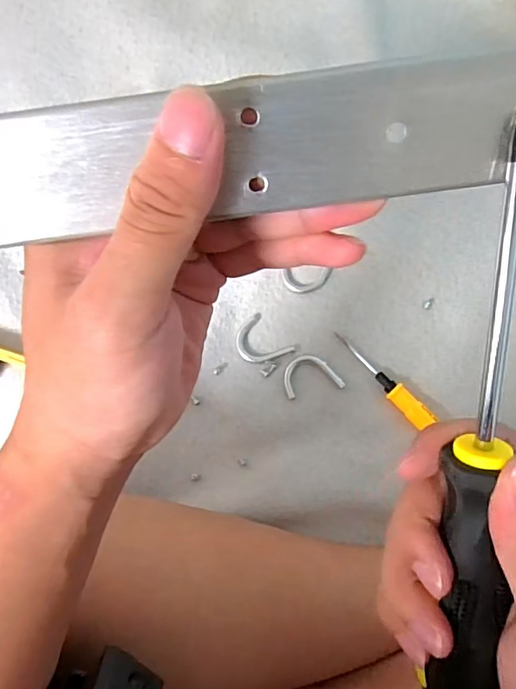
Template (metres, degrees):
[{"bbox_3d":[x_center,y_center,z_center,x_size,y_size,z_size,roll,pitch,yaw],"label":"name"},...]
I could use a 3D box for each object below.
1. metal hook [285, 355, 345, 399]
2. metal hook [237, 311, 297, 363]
[{"bbox_3d":[0.041,0.023,0.378,0.044,0.006,0.030,-12,80,-2],"label":"metal hook"},{"bbox_3d":[0.002,0.000,0.387,0.033,0.006,0.042,-42,83,-7],"label":"metal hook"}]

